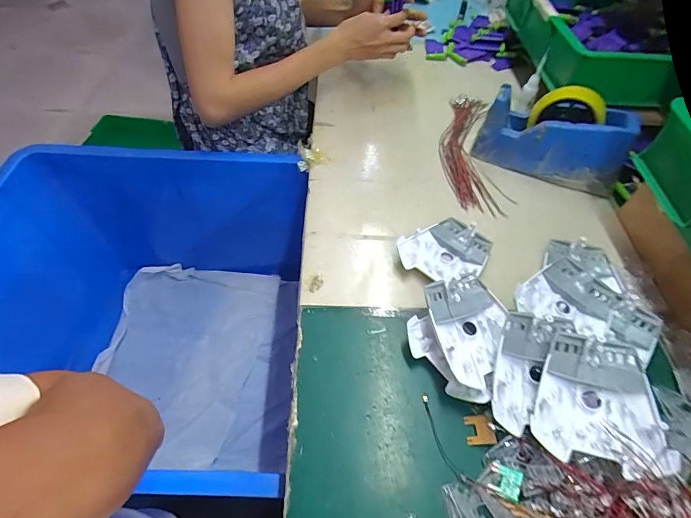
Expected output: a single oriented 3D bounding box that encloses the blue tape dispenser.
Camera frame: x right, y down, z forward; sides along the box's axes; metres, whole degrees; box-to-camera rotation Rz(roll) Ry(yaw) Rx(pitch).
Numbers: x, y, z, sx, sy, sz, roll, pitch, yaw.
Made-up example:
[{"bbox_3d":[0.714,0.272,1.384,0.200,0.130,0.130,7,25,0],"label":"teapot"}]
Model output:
[{"bbox_3d":[0.297,-0.178,0.541,0.202,0.102,0.073,23,56,14],"label":"blue tape dispenser"}]

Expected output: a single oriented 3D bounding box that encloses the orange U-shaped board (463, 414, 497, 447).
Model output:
[{"bbox_3d":[0.125,0.161,0.354,0.025,0.004,0.026,-12,53,12],"label":"orange U-shaped board"}]

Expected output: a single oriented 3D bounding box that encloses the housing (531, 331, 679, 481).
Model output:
[{"bbox_3d":[0.218,0.125,0.333,0.092,0.032,0.107,14,55,8],"label":"housing"}]

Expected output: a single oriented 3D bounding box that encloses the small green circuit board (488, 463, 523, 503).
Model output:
[{"bbox_3d":[0.137,0.191,0.323,0.026,0.004,0.024,16,80,9],"label":"small green circuit board"}]

